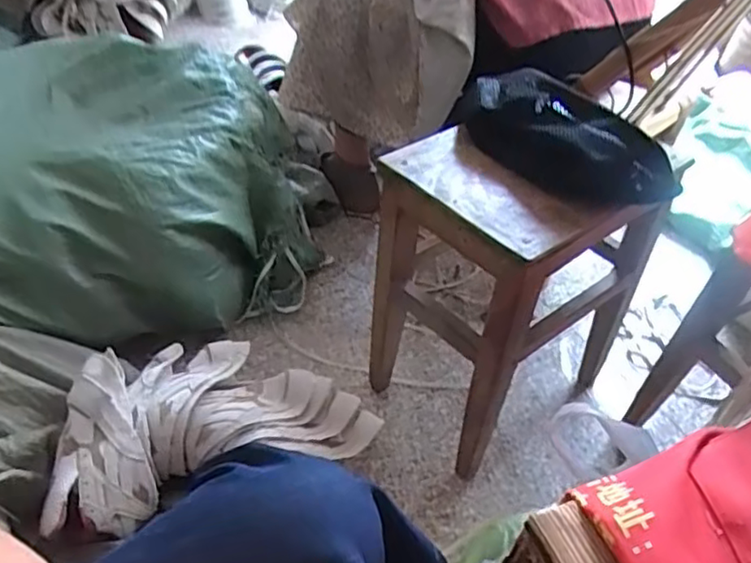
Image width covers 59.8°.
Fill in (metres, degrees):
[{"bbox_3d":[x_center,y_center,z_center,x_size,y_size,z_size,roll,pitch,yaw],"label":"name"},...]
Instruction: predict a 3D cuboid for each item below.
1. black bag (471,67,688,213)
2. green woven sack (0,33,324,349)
[{"bbox_3d":[0.215,-0.166,0.751,0.257,0.077,0.107,32,50,27],"label":"black bag"},{"bbox_3d":[-0.538,-0.154,1.080,0.842,0.293,0.545,-4,44,-9],"label":"green woven sack"}]

